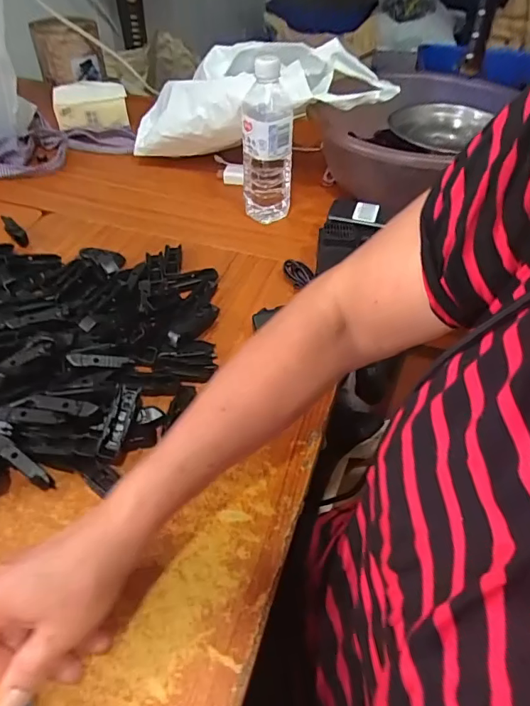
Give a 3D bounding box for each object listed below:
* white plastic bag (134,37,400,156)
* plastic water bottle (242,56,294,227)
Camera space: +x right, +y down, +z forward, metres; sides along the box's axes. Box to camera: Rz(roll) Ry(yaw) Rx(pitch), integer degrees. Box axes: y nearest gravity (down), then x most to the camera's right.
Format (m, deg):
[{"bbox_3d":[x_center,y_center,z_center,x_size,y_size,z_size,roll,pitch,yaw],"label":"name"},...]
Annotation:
[{"bbox_3d":[-0.032,-0.378,0.690,0.416,0.124,0.129,0,44,26],"label":"white plastic bag"},{"bbox_3d":[0.003,-0.281,0.645,0.070,0.194,0.074,-1,47,-2],"label":"plastic water bottle"}]

